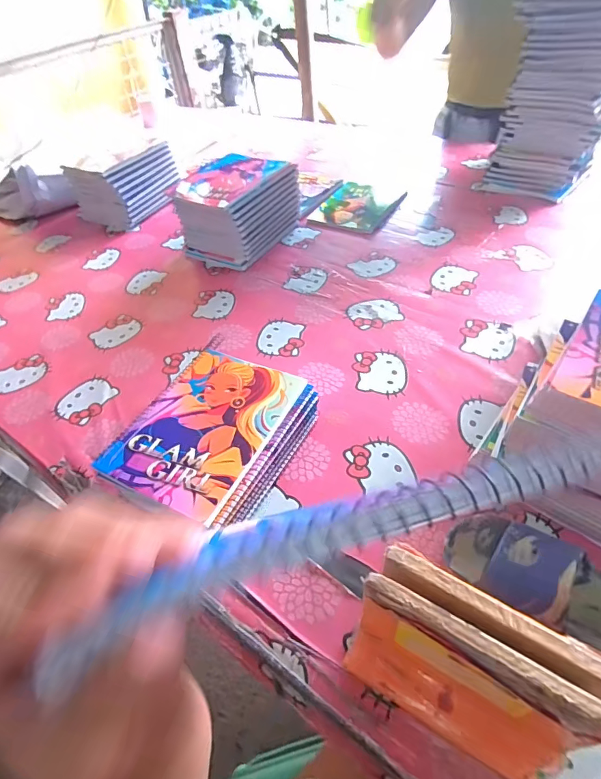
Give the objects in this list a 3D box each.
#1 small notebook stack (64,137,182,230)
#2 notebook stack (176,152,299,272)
[{"bbox_3d":[-0.400,-0.480,0.977,0.151,0.131,0.215,22,53,25],"label":"small notebook stack"},{"bbox_3d":[-0.118,-0.350,0.825,0.152,0.126,0.212,24,54,26],"label":"notebook stack"}]

